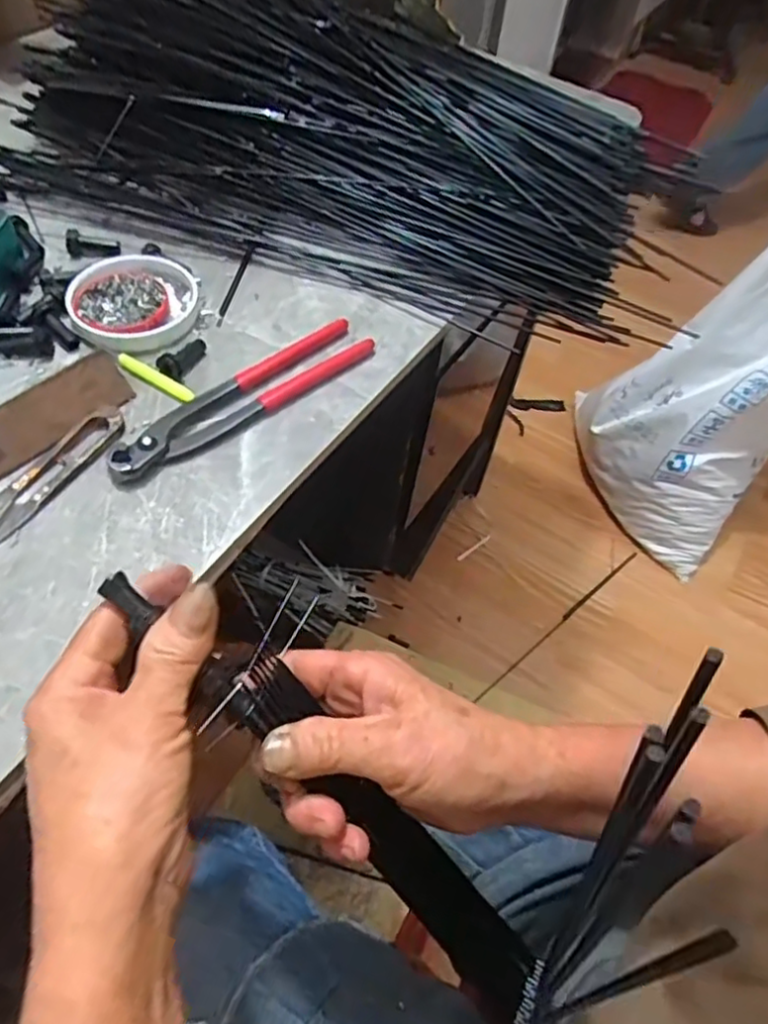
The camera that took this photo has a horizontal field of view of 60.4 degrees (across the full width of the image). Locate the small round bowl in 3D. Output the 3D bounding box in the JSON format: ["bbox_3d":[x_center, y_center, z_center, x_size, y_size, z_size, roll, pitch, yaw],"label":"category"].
[{"bbox_3d":[-0.184,-0.155,0.485,0.083,0.018,0.089,2,56,-3],"label":"small round bowl"}]

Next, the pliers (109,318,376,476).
[{"bbox_3d":[-0.087,-0.078,0.433,0.035,0.016,0.193,40,62,21],"label":"pliers"}]

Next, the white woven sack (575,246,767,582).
[{"bbox_3d":[0.653,-0.268,1.159,0.223,0.733,0.355,1,46,-50],"label":"white woven sack"}]

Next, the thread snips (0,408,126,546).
[{"bbox_3d":[-0.201,-0.021,0.390,0.028,0.007,0.119,28,59,14],"label":"thread snips"}]

